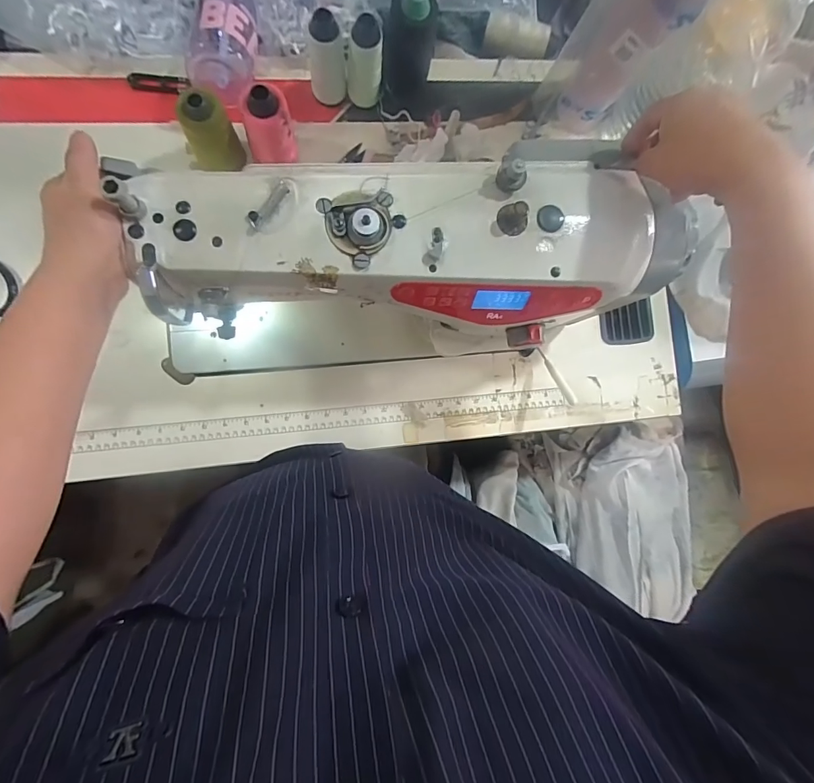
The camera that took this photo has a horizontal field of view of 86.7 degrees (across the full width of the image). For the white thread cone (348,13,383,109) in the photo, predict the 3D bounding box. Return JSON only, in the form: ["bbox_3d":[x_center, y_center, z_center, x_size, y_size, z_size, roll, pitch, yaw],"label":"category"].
[{"bbox_3d":[-0.051,-0.403,0.530,0.043,0.100,0.036,5,86,-8],"label":"white thread cone"}]

